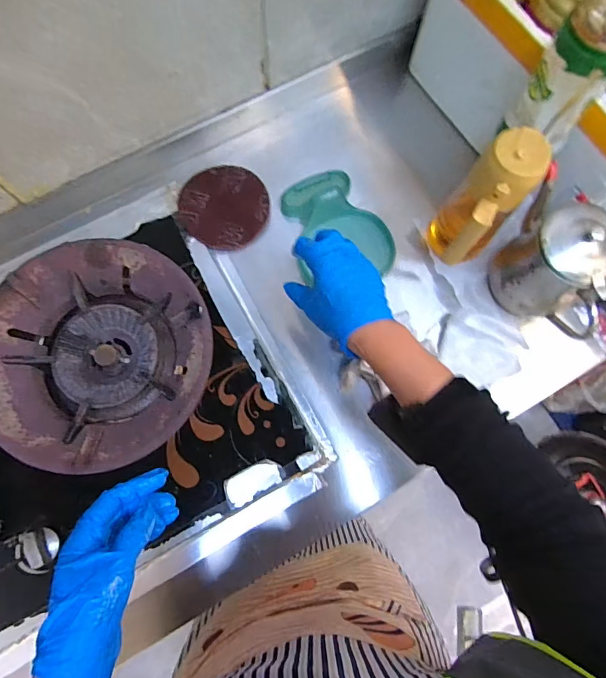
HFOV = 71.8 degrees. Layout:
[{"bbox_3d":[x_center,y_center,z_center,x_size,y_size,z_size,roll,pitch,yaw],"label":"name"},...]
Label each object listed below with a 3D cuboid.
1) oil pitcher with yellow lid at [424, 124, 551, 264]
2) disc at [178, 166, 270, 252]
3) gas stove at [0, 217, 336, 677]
[{"bbox_3d":[0.194,-0.143,0.475,0.072,0.172,0.096,41,80,7],"label":"oil pitcher with yellow lid"},{"bbox_3d":[-0.105,-0.178,0.564,0.116,0.005,0.120,0,78,-1],"label":"disc"},{"bbox_3d":[-0.363,0.146,0.446,0.705,0.096,0.367,-27,80,-7],"label":"gas stove"}]

